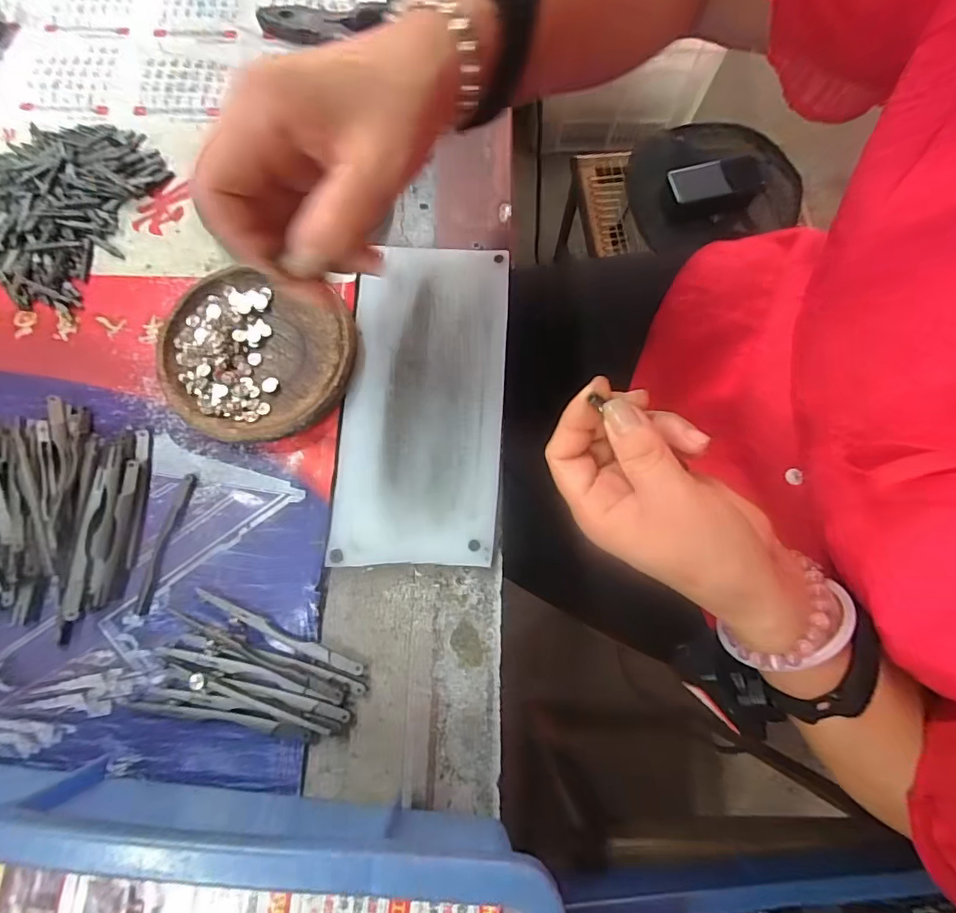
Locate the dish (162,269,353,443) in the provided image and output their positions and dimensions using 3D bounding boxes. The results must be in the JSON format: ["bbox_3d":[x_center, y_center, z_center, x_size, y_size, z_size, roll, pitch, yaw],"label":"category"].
[{"bbox_3d":[-0.135,-0.059,0.293,0.116,0.025,0.100,23,78,5],"label":"dish"}]

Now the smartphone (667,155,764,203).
[{"bbox_3d":[0.333,-0.390,0.688,0.133,0.012,0.049,-12,77,-3],"label":"smartphone"}]

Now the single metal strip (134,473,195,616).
[{"bbox_3d":[-0.180,0.049,0.281,0.010,0.005,0.080,14,77,3],"label":"single metal strip"}]

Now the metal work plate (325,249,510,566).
[{"bbox_3d":[-0.032,-0.036,0.293,0.092,0.006,0.194,3,77,-1],"label":"metal work plate"}]

